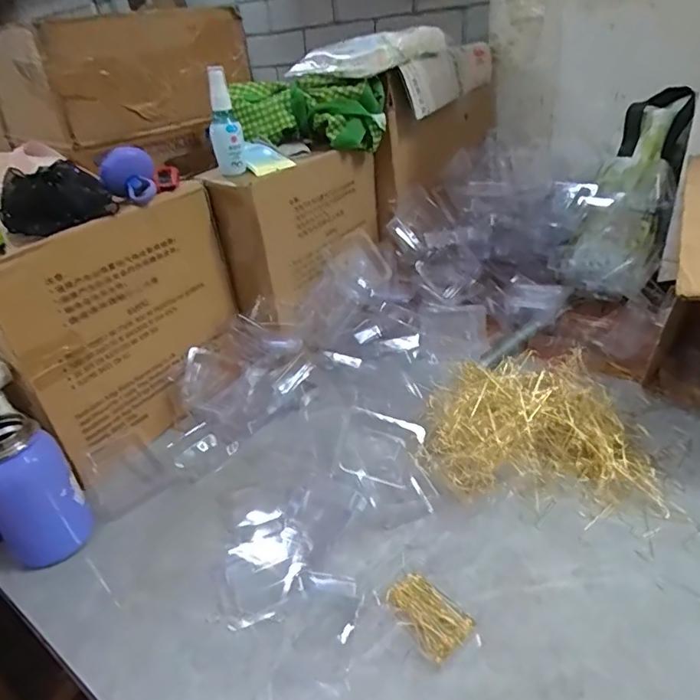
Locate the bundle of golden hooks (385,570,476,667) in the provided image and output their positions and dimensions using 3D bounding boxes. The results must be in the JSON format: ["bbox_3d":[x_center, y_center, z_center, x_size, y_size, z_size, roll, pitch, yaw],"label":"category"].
[{"bbox_3d":[0.062,0.212,0.413,0.040,0.015,0.064,-28,38,-30],"label":"bundle of golden hooks"}]

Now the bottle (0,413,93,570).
[{"bbox_3d":[-0.302,0.137,0.486,0.063,0.143,0.072,22,41,37],"label":"bottle"}]

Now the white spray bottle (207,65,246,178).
[{"bbox_3d":[-0.152,-0.274,0.621,0.038,0.117,0.030,-12,32,-8],"label":"white spray bottle"}]

